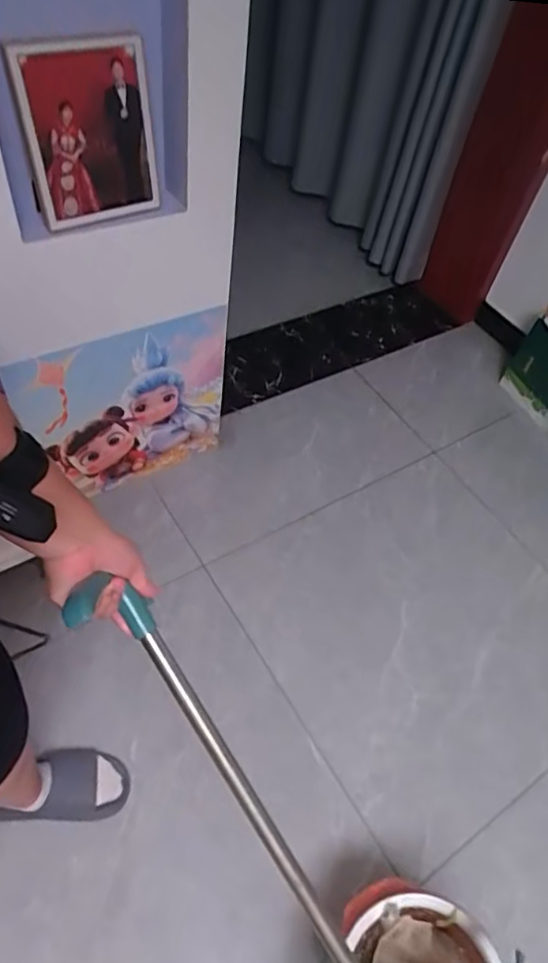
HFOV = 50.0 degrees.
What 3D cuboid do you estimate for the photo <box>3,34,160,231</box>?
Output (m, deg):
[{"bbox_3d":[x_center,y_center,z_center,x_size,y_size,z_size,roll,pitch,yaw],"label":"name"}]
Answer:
[{"bbox_3d":[-0.284,-0.534,0.913,0.194,0.246,0.037,-28,54,-27],"label":"photo"}]

